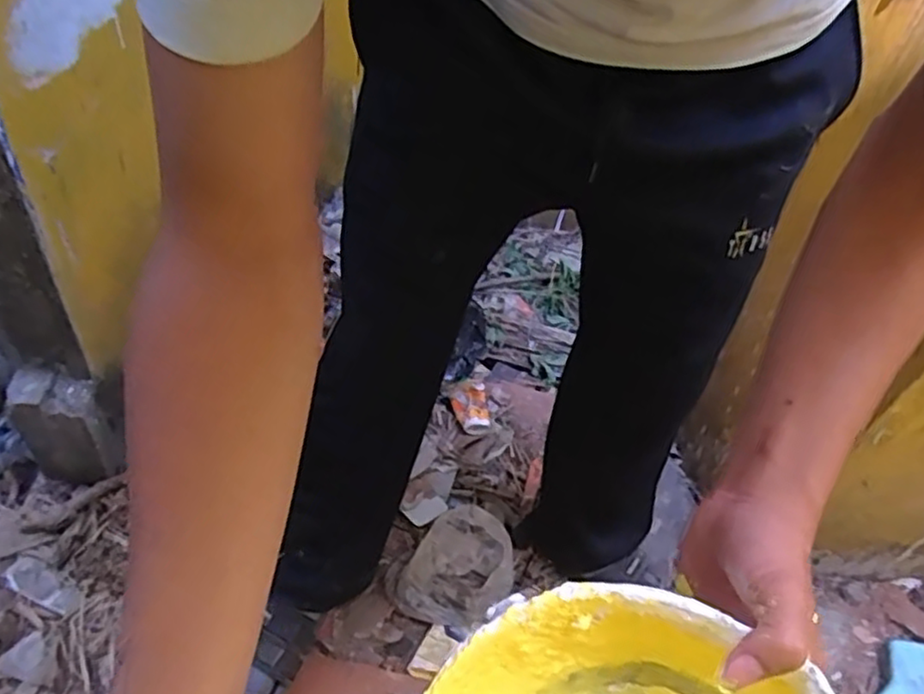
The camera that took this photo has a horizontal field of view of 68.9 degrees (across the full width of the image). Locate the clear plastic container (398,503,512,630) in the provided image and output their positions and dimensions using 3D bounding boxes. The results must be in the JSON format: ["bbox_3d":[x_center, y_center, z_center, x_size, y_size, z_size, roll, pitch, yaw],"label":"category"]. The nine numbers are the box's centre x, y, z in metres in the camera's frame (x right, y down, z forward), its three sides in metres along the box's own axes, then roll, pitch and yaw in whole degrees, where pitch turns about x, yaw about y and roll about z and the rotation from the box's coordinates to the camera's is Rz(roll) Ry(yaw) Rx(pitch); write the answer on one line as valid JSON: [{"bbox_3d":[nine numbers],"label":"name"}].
[{"bbox_3d":[-0.003,0.312,0.934,0.130,0.086,0.166,33,50,19],"label":"clear plastic container"}]

